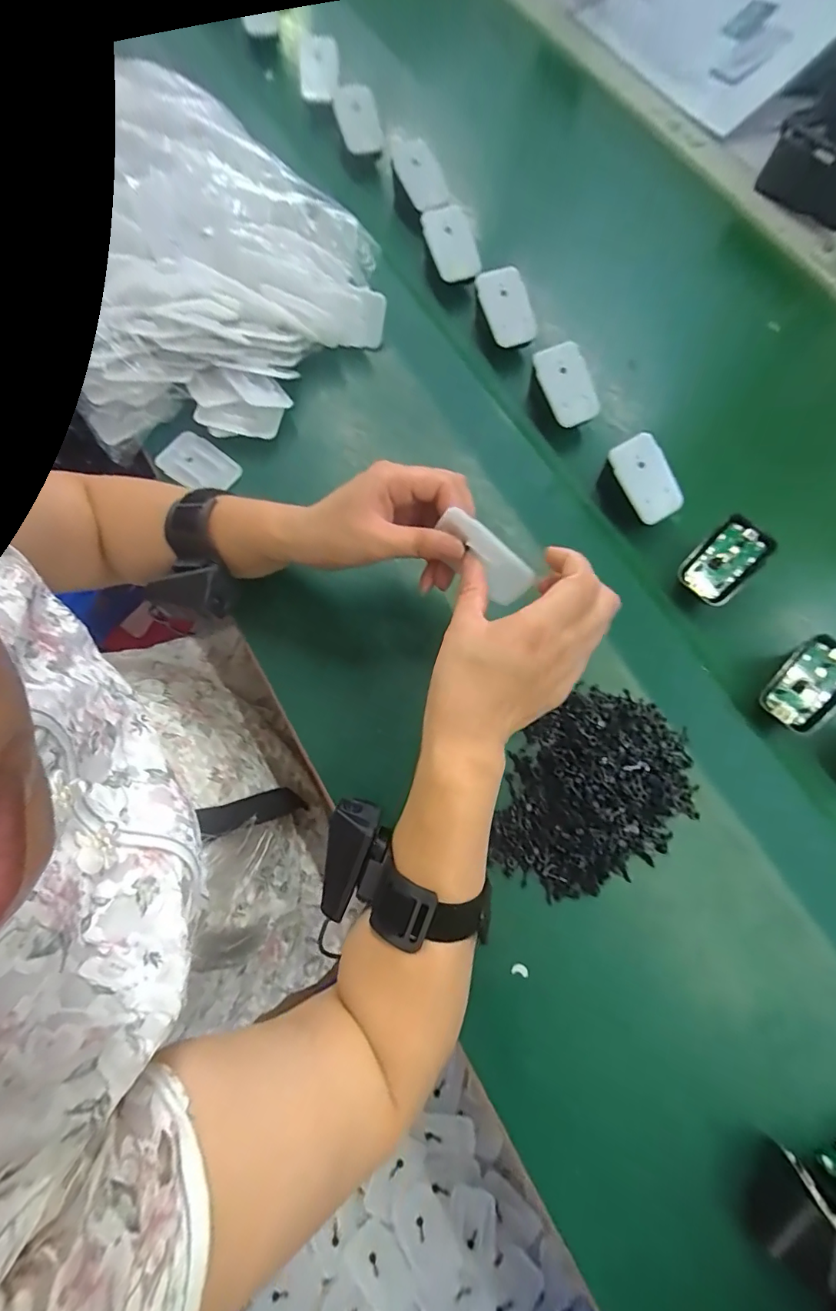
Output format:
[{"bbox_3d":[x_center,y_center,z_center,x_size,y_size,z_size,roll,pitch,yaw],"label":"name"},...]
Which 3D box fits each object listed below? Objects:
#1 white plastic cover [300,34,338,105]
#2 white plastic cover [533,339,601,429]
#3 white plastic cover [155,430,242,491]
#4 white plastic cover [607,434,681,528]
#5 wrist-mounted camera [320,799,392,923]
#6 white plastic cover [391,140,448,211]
[{"bbox_3d":[-0.103,-0.606,0.499,0.043,0.004,0.047,19,118,12],"label":"white plastic cover"},{"bbox_3d":[0.133,-0.241,0.429,0.012,0.041,0.069,-41,109,-33],"label":"white plastic cover"},{"bbox_3d":[-0.188,-0.163,0.412,0.065,0.010,0.042,32,76,7],"label":"white plastic cover"},{"bbox_3d":[0.191,-0.147,0.399,0.039,0.011,0.074,-37,109,11],"label":"white plastic cover"},{"bbox_3d":[-0.046,0.128,0.297,0.027,0.022,0.073,16,101,3],"label":"wrist-mounted camera"},{"bbox_3d":[0.002,-0.481,0.484,0.023,0.036,0.084,-28,77,-9],"label":"white plastic cover"}]

